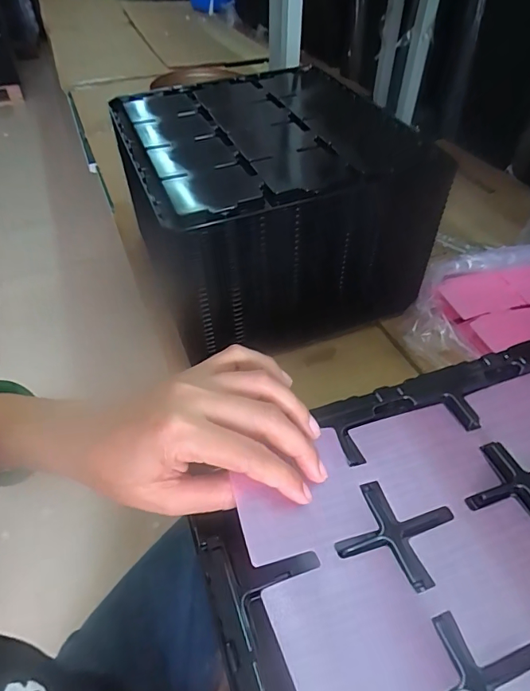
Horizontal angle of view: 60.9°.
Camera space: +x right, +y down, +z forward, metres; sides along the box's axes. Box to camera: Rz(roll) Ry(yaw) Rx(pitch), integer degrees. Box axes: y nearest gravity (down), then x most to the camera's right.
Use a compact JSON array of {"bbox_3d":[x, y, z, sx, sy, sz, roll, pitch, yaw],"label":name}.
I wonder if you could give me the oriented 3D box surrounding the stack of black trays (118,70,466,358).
[{"bbox_3d":[-0.018,-0.214,0.666,0.324,0.218,0.416,-16,49,-15],"label":"stack of black trays"}]

